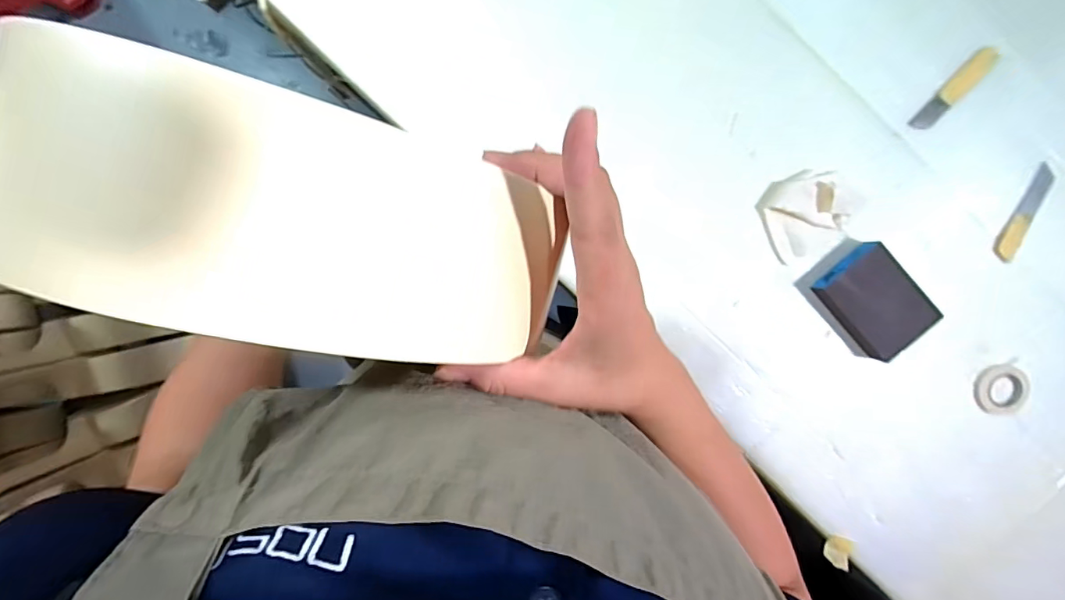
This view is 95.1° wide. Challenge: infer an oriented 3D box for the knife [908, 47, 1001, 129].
[{"bbox_3d":[0.403,-0.201,0.464,0.097,0.011,0.025,-44,94,3],"label":"knife"}]

